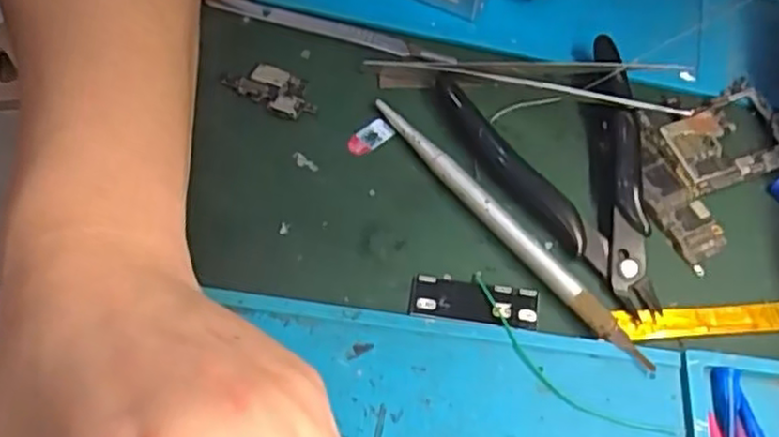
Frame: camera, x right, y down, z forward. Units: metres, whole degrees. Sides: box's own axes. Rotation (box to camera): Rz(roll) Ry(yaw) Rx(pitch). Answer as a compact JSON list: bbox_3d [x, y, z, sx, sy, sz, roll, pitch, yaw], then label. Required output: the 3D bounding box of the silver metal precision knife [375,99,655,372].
[{"bbox_3d":[0.041,0.001,0.261,0.009,0.008,0.140,-32,63,-20],"label":"silver metal precision knife"}]

